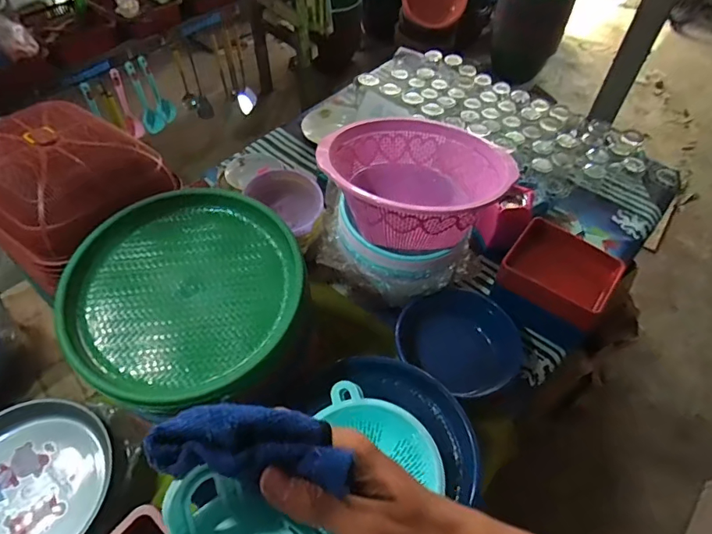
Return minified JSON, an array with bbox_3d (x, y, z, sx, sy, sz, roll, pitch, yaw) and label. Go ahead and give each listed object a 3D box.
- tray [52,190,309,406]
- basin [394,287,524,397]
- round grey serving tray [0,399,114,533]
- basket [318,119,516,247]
[{"bbox_3d":[-0.285,0.032,0.791,0.366,0.051,0.375,1,53,-1],"label":"tray"},{"bbox_3d":[0.219,0.178,1.066,0.249,0.152,0.226,-23,57,-18],"label":"basin"},{"bbox_3d":[-0.582,0.381,0.818,0.280,0.048,0.285,1,53,-1],"label":"round grey serving tray"},{"bbox_3d":[0.116,-0.185,1.016,0.342,0.181,0.352,1,53,-1],"label":"basket"}]

